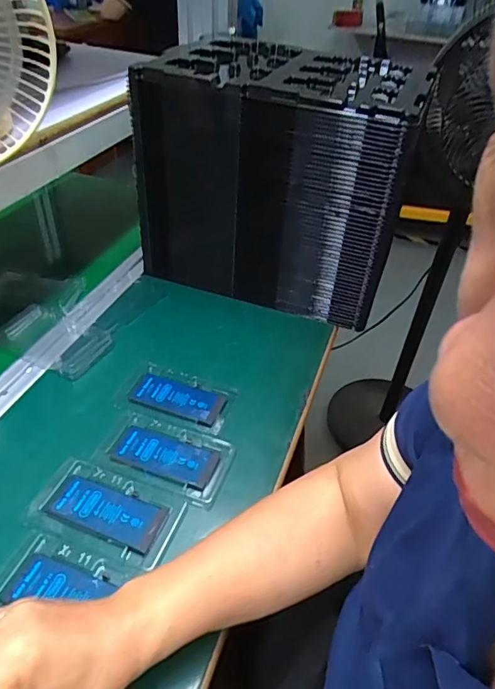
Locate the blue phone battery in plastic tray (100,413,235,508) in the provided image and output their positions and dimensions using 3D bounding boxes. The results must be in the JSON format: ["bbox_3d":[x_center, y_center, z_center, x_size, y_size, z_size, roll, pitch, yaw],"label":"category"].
[{"bbox_3d":[-0.079,0.110,0.497,0.121,0.004,0.073,15,41,11],"label":"blue phone battery in plastic tray"}]

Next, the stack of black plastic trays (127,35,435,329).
[{"bbox_3d":[0.026,-0.226,0.690,0.329,0.284,0.228,11,40,6],"label":"stack of black plastic trays"}]

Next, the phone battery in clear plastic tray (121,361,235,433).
[{"bbox_3d":[-0.076,0.057,0.559,0.111,0.004,0.069,14,41,10],"label":"phone battery in clear plastic tray"}]

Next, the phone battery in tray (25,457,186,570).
[{"bbox_3d":[-0.127,0.148,0.447,0.127,0.004,0.075,15,41,11],"label":"phone battery in tray"}]

